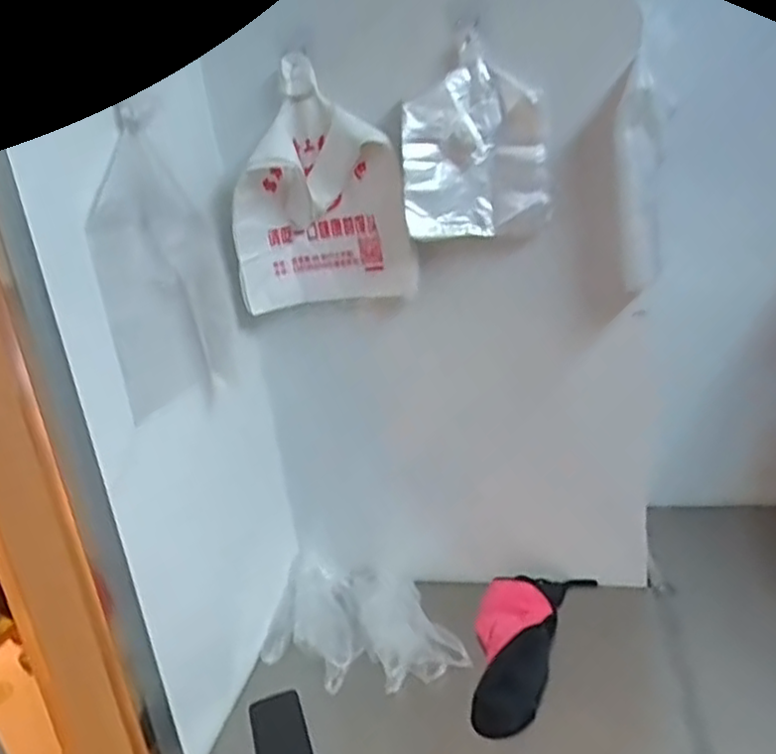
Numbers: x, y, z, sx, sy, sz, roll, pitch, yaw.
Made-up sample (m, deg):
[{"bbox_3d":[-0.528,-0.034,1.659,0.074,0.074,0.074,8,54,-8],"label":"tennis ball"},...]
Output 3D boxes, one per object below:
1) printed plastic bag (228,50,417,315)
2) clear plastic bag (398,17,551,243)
[{"bbox_3d":[-0.097,-0.252,0.970,0.241,0.314,0.088,-2,18,12],"label":"printed plastic bag"},{"bbox_3d":[0.109,-0.295,0.888,0.180,0.221,0.043,-5,18,3],"label":"clear plastic bag"}]

